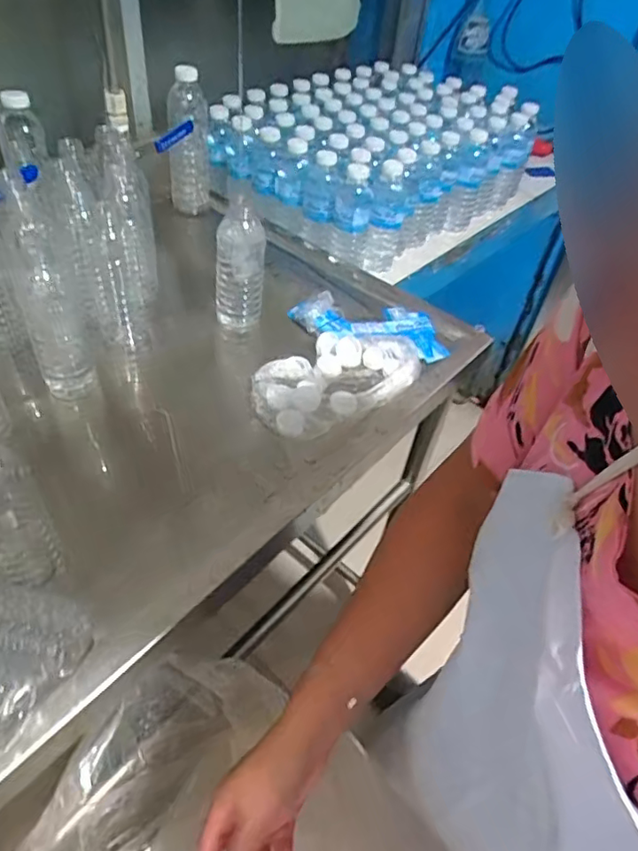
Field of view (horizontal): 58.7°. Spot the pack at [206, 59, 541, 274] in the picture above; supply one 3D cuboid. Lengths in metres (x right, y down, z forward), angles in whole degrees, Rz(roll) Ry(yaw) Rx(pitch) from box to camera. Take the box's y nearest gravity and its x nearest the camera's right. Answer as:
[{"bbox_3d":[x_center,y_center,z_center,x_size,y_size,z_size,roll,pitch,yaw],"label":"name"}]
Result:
[{"bbox_3d":[0.118,-0.507,1.056,0.361,0.158,0.574,35,52,24],"label":"pack"}]

